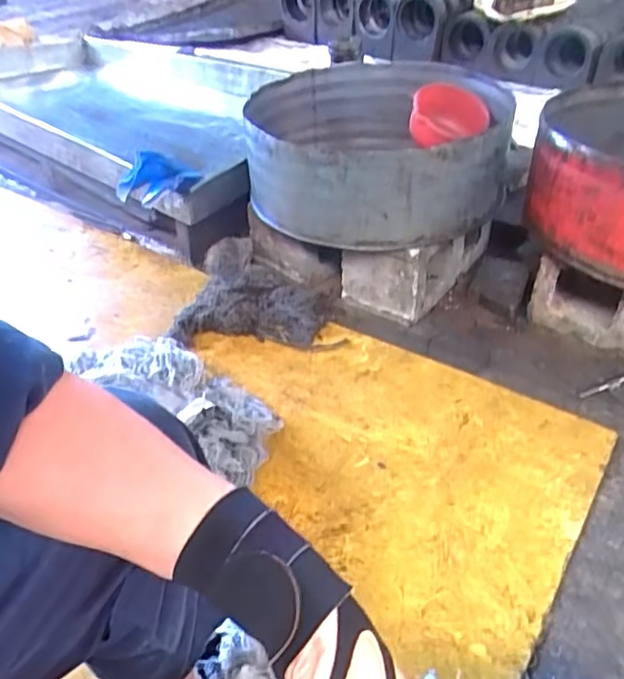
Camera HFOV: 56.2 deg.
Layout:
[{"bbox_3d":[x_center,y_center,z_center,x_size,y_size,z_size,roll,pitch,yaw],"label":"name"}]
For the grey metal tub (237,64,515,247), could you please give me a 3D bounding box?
[{"bbox_3d":[0.128,-0.419,1.269,0.529,0.194,0.569,-4,39,-3],"label":"grey metal tub"}]

